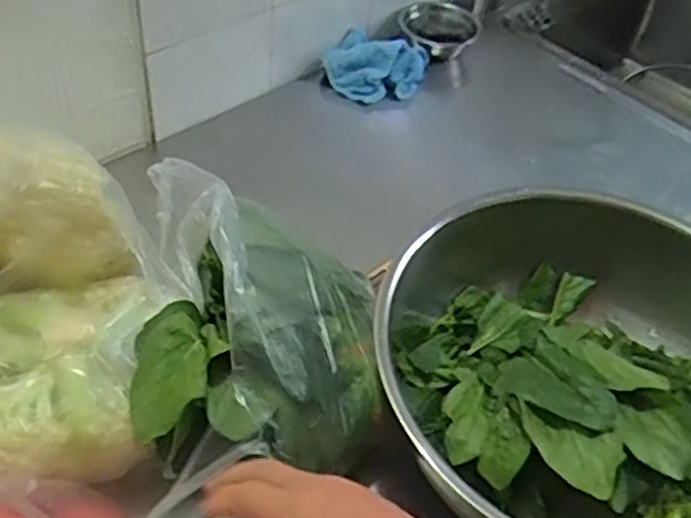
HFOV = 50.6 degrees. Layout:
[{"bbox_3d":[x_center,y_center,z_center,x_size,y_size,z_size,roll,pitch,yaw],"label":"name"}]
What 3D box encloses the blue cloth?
[{"bbox_3d":[0.045,-0.286,1.105,0.154,0.077,0.110,9,47,1],"label":"blue cloth"}]

